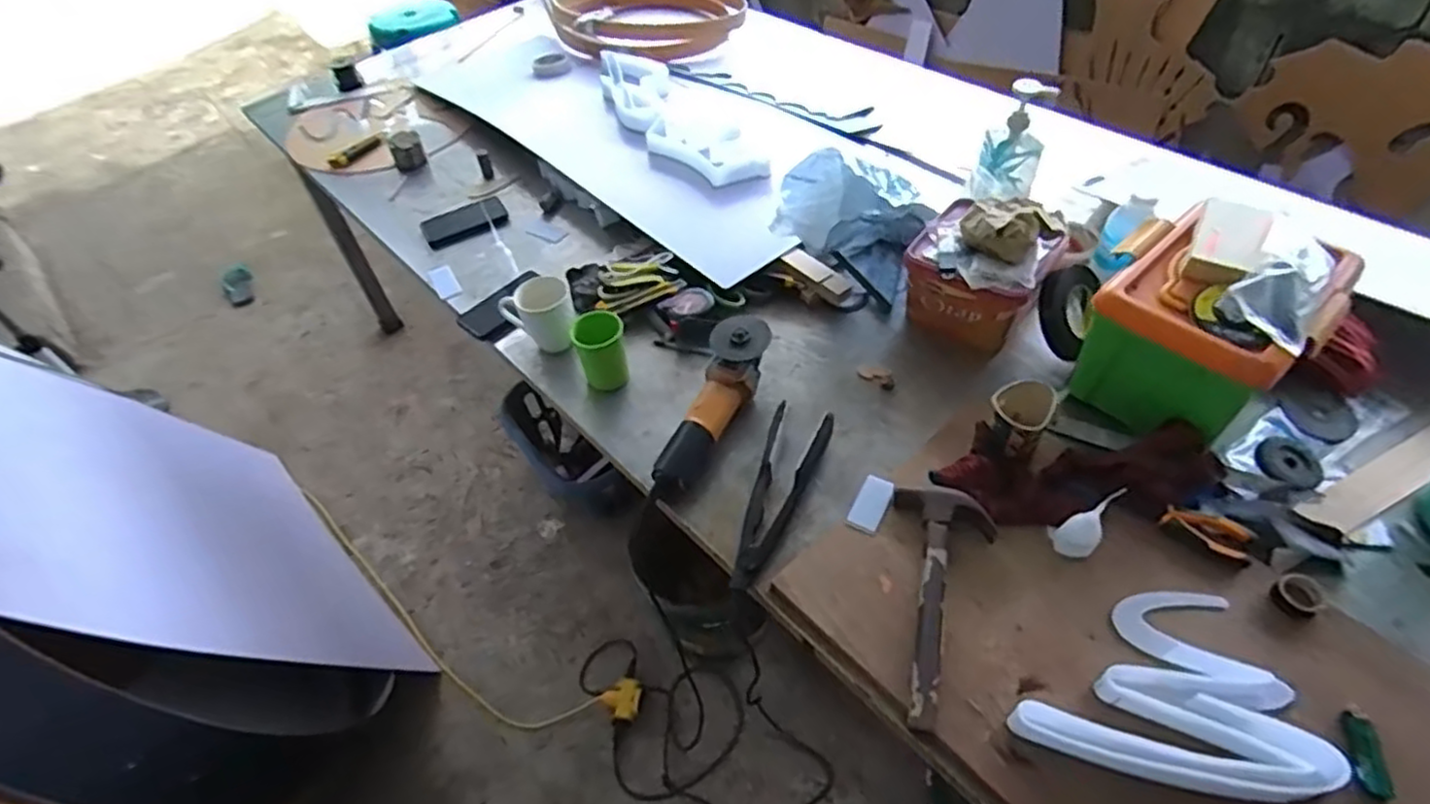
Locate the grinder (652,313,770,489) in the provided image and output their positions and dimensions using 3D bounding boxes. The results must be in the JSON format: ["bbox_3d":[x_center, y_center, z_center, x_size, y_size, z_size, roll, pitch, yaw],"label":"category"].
[{"bbox_3d":[-0.003,0.002,1.011,0.080,0.072,0.289,20,70,20],"label":"grinder"}]

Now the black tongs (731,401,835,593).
[{"bbox_3d":[0.082,0.123,0.930,0.082,0.052,0.268,20,59,6],"label":"black tongs"}]

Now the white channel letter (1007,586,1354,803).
[{"bbox_3d":[0.434,0.293,0.722,0.274,0.042,0.214,-8,49,0],"label":"white channel letter"}]

